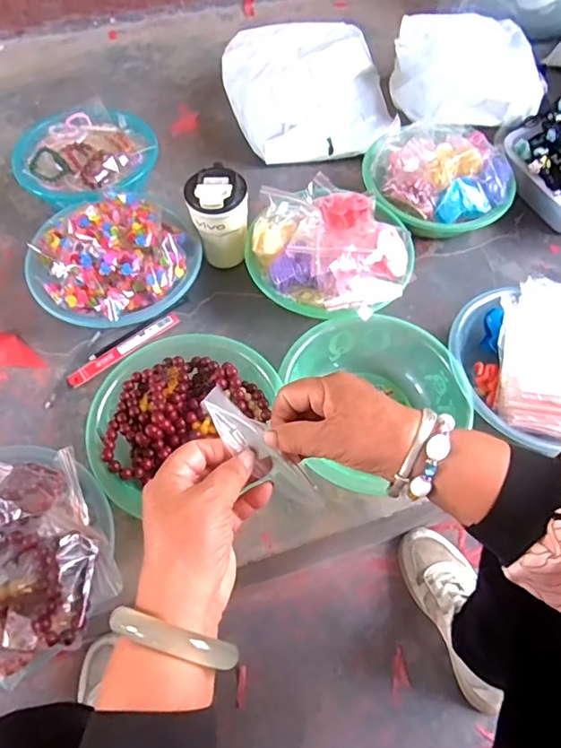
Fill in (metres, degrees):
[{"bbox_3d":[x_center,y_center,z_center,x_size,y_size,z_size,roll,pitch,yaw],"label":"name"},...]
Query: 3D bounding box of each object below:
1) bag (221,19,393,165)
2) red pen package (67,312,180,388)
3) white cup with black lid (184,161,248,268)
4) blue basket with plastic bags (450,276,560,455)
[{"bbox_3d":[0.054,-0.530,0.948,0.296,0.105,0.316,-10,62,-7],"label":"bag"},{"bbox_3d":[-0.221,-0.036,0.725,0.173,0.004,0.026,-35,67,-18],"label":"red pen package"},{"bbox_3d":[-0.090,-0.224,0.753,0.081,0.144,0.089,0,61,-1],"label":"white cup with black lid"},{"bbox_3d":[0.343,-0.009,0.673,0.224,0.104,0.235,0,61,-1],"label":"blue basket with plastic bags"}]

